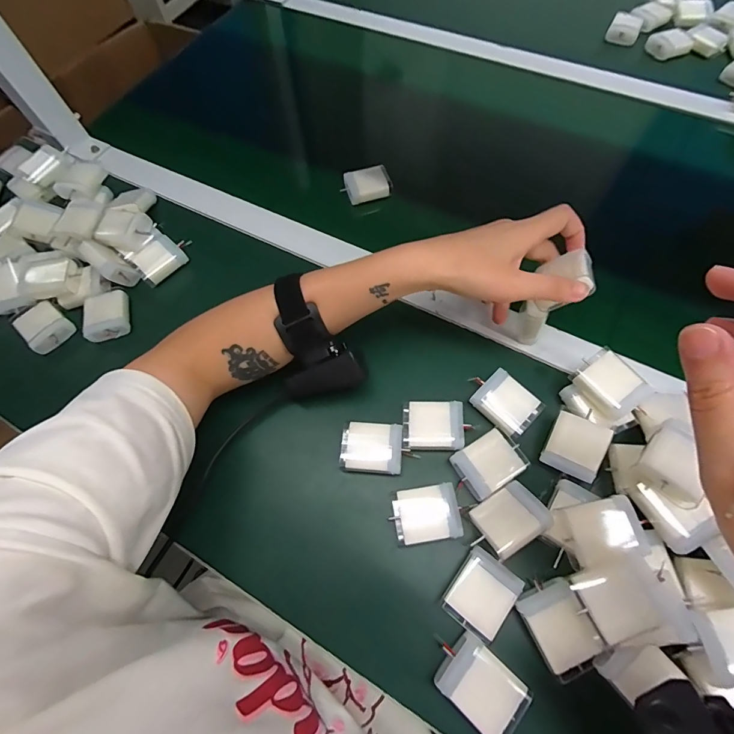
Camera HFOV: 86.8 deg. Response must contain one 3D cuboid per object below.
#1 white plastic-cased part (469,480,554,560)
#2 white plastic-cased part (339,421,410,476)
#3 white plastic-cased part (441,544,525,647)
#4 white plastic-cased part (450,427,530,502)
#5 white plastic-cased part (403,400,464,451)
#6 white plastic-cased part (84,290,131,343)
[{"bbox_3d":[0.110,0.116,0.299,0.051,0.015,0.040,-32,35,-9],"label":"white plastic-cased part"},{"bbox_3d":[0.005,0.069,0.333,0.052,0.010,0.041,4,66,5],"label":"white plastic-cased part"},{"bbox_3d":[0.085,0.169,0.292,0.041,0.024,0.050,35,72,17],"label":"white plastic-cased part"},{"bbox_3d":[0.101,0.079,0.322,0.053,0.008,0.040,-31,67,-10],"label":"white plastic-cased part"},{"bbox_3d":[0.057,0.049,0.336,0.050,0.007,0.043,0,65,4],"label":"white plastic-cased part"},{"bbox_3d":[-0.275,-0.055,0.410,0.041,0.020,0.049,-19,66,-5],"label":"white plastic-cased part"}]

